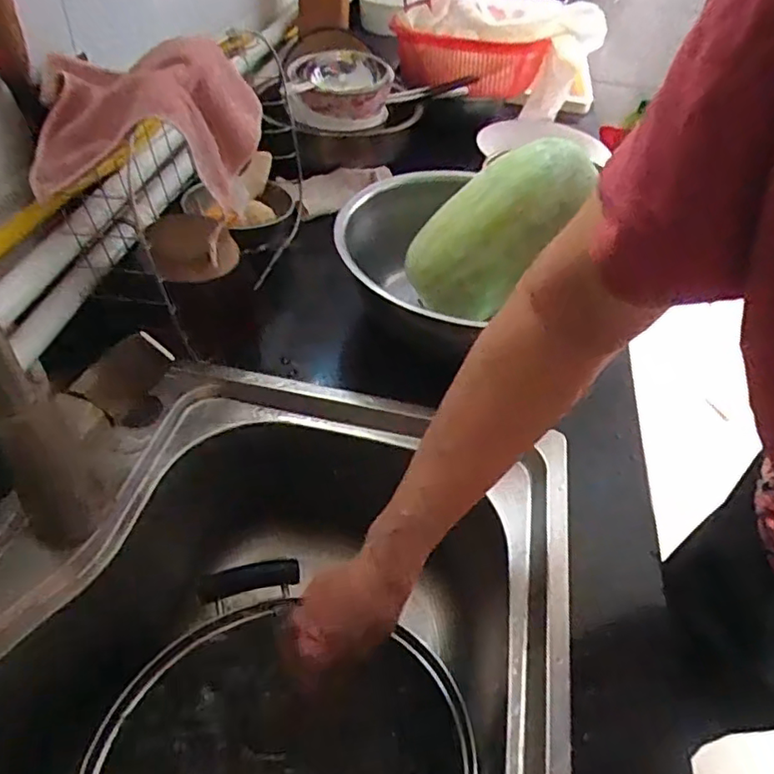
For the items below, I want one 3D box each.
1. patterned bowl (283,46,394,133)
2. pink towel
[{"bbox_3d":[-0.064,-0.399,0.809,0.137,0.073,0.125,3,46,-4],"label":"patterned bowl"},{"bbox_3d":[-0.198,-0.218,0.497,0.163,0.106,0.158,3,46,-4],"label":"pink towel"}]

